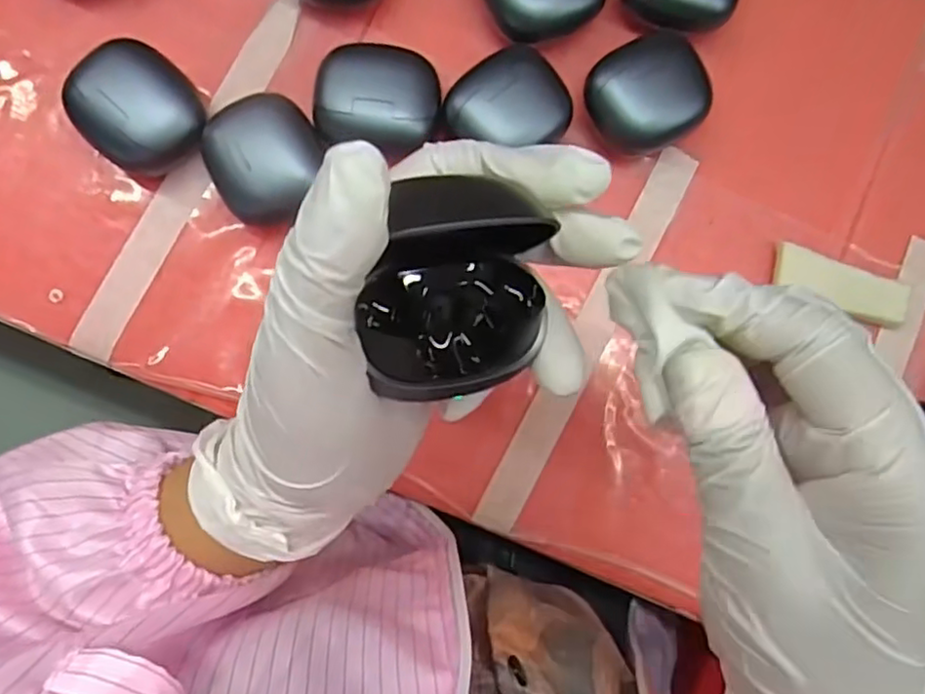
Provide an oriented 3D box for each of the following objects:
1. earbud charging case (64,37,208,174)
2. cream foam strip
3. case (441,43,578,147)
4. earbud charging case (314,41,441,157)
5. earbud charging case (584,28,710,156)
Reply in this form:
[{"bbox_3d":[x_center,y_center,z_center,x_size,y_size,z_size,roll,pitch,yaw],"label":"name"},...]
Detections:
[{"bbox_3d":[-0.146,-0.107,0.297,0.053,0.028,0.049,45,84,-1],"label":"earbud charging case"},{"bbox_3d":[0.187,-0.030,0.324,0.069,0.010,0.023,18,85,-4],"label":"cream foam strip"},{"bbox_3d":[0.019,-0.110,0.308,0.050,0.026,0.047,-39,97,-5],"label":"case"},{"bbox_3d":[-0.039,-0.113,0.305,0.054,0.031,0.049,18,85,-4],"label":"earbud charging case"},{"bbox_3d":[0.087,-0.118,0.314,0.055,0.028,0.046,-27,89,-6],"label":"earbud charging case"}]

